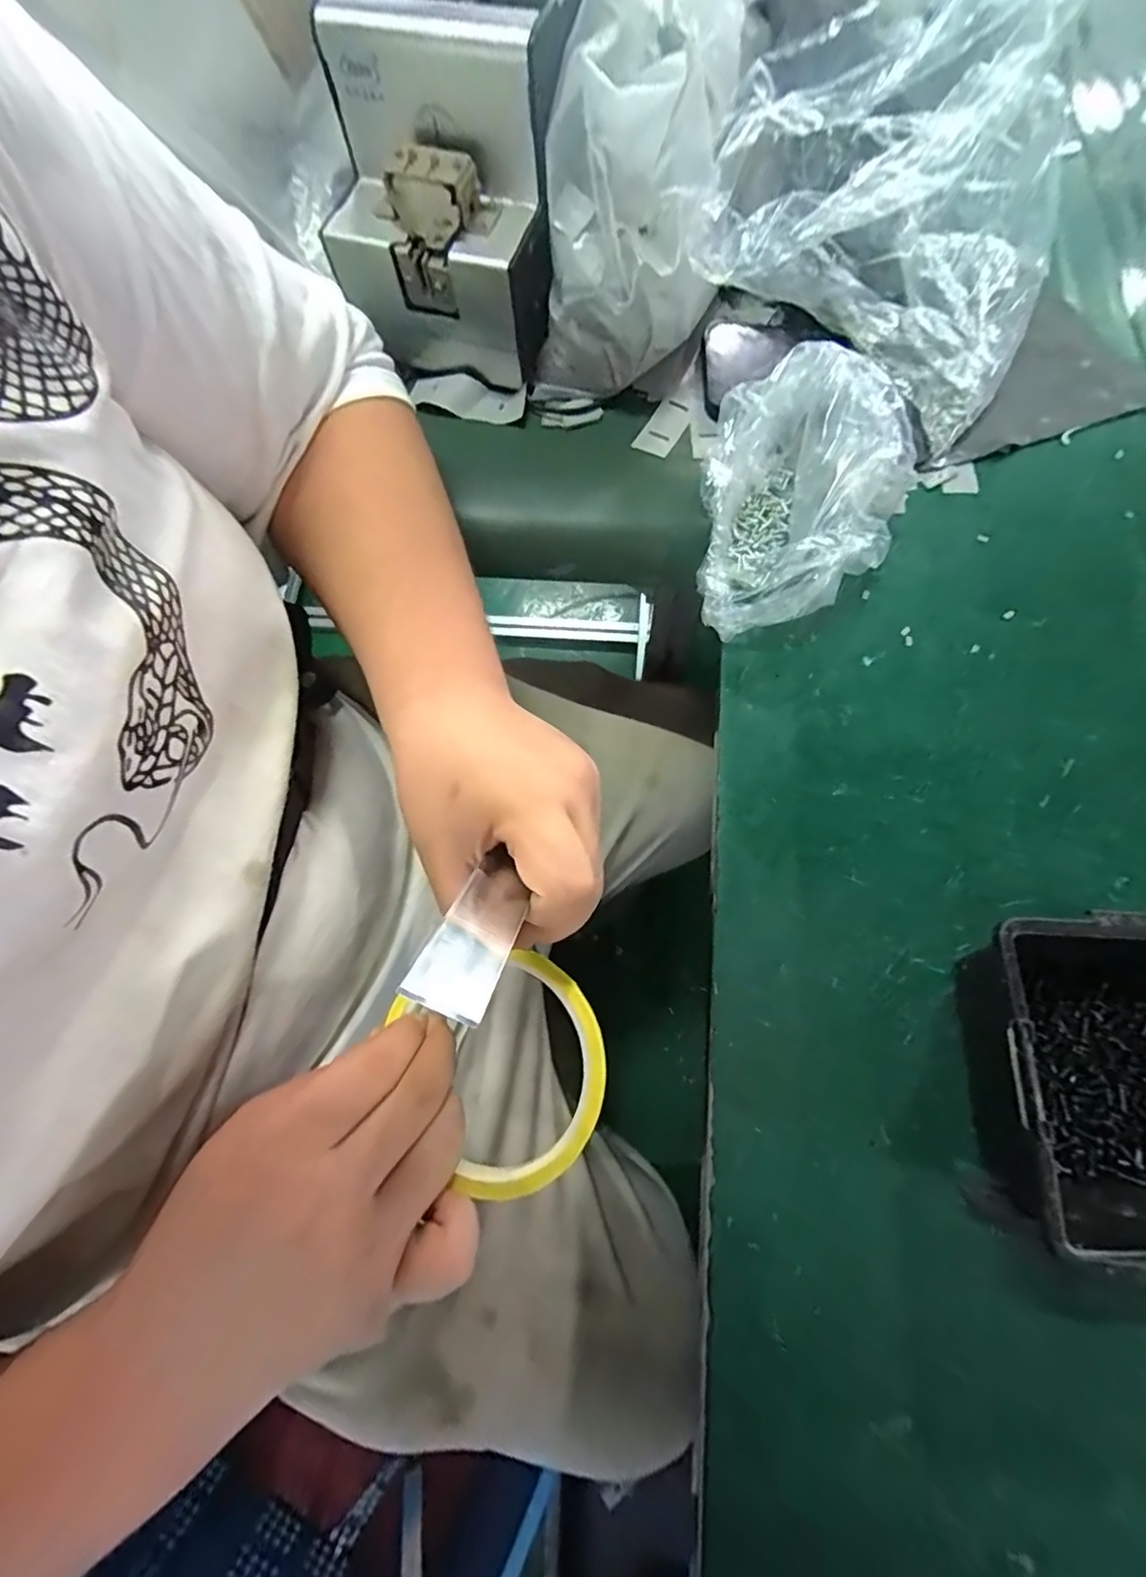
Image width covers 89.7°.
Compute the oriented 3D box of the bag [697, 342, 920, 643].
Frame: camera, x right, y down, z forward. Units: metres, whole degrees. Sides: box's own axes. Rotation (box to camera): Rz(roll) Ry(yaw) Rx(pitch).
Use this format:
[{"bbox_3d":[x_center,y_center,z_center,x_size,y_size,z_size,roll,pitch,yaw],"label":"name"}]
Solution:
[{"bbox_3d":[0.124,-0.166,0.337,0.121,0.063,0.157,26,76,10],"label":"bag"}]

